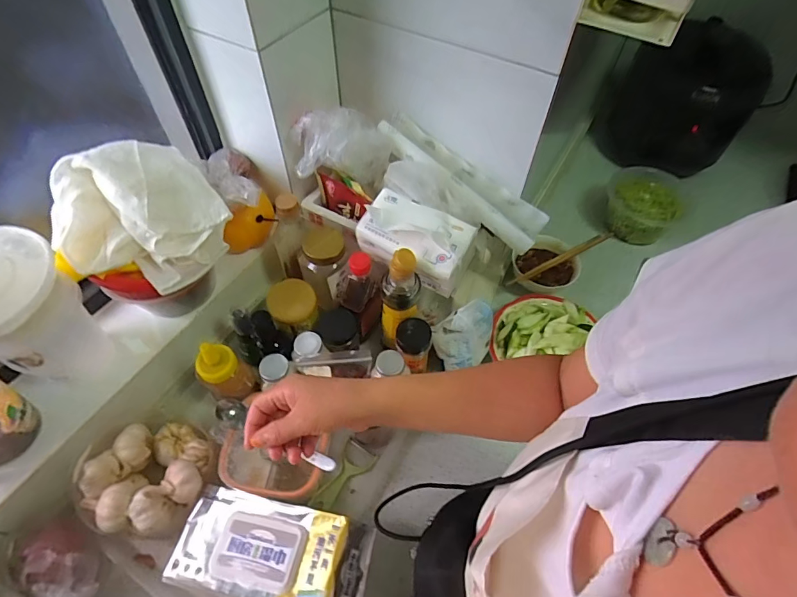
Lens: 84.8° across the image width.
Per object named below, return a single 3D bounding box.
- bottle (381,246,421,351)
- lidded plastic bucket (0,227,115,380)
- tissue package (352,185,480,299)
[{"bbox_3d":[0.004,0.021,0.666,0.069,0.219,0.058,-19,57,-14],"label":"bottle"},{"bbox_3d":[-0.457,0.031,0.550,0.132,0.196,0.123,1,55,-1],"label":"lidded plastic bucket"},{"bbox_3d":[0.027,-0.081,0.657,0.168,0.091,0.090,25,58,16],"label":"tissue package"}]

